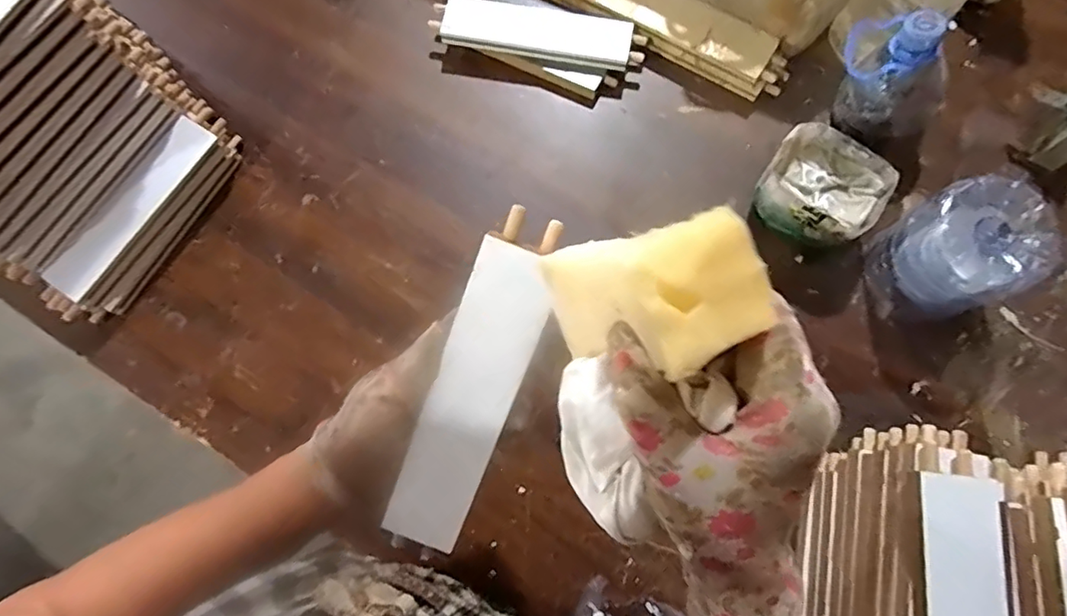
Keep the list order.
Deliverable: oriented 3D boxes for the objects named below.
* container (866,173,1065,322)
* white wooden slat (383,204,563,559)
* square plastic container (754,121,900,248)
[{"bbox_3d":[0.363,-0.046,0.486,0.089,0.103,0.096,0,77,1],"label":"container"},{"bbox_3d":[-0.034,0.052,0.310,0.044,0.011,0.209,23,108,7],"label":"white wooden slat"},{"bbox_3d":[0.262,-0.105,0.521,0.100,0.068,0.088,39,80,10],"label":"square plastic container"}]

